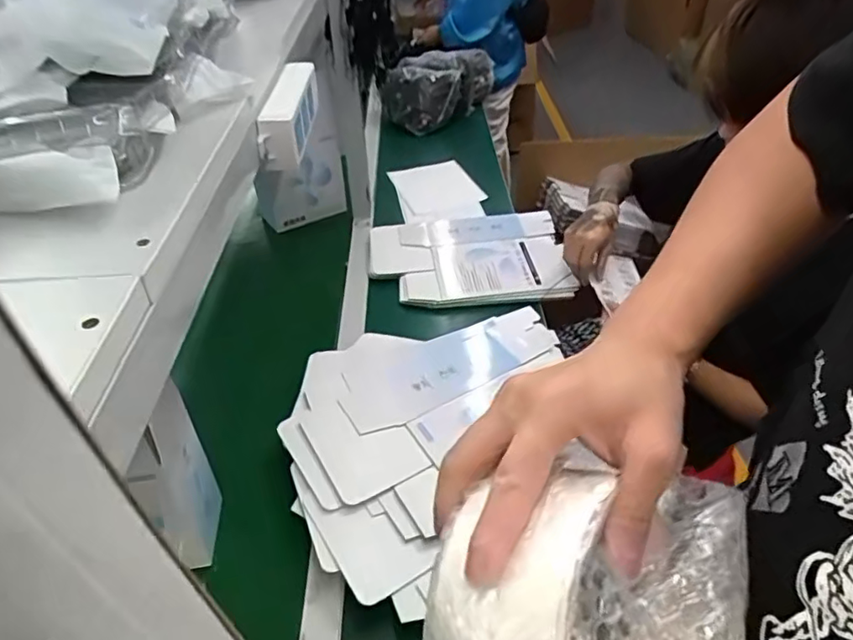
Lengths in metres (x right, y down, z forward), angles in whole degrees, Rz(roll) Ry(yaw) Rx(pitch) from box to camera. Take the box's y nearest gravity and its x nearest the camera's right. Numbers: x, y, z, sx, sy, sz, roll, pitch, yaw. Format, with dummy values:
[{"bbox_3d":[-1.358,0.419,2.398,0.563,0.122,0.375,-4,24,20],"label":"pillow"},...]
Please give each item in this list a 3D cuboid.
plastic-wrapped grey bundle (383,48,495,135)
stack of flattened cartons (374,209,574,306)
[{"bbox_3d":[0.035,-0.618,1.591,0.152,0.148,0.386,21,44,24],"label":"plastic-wrapped grey bundle"},{"bbox_3d":[0.073,-0.117,1.086,0.343,0.036,0.249,-1,40,1],"label":"stack of flattened cartons"}]

